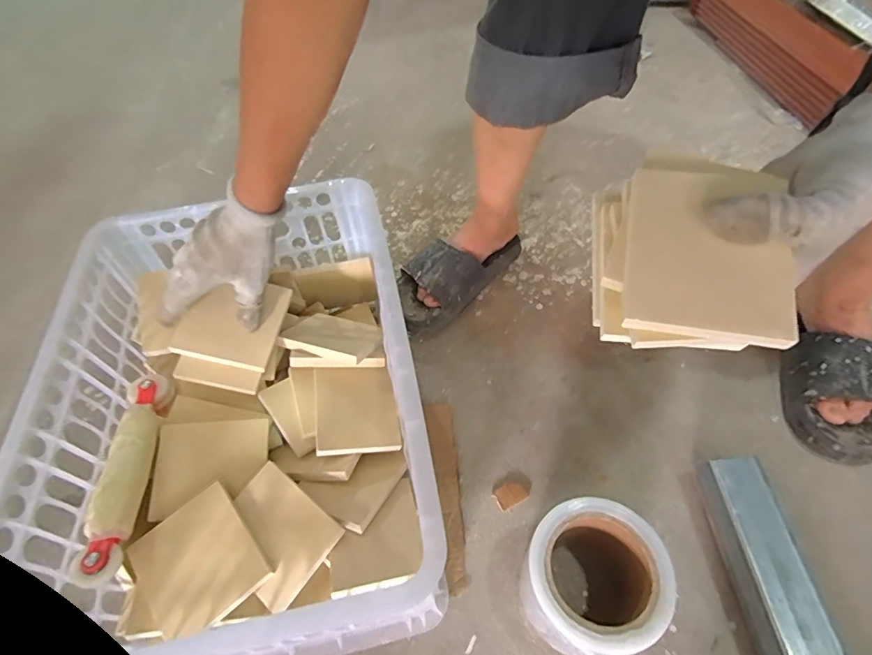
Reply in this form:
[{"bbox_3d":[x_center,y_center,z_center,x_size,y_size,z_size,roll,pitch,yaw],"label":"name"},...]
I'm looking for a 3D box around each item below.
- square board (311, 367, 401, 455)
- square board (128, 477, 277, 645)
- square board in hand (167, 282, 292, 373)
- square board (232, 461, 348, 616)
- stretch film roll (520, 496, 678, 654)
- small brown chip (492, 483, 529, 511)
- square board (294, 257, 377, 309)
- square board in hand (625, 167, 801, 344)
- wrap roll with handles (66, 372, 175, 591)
[{"bbox_3d":[-0.080,0.080,0.458,0.079,0.008,0.090,0,51,-16],"label":"square board"},{"bbox_3d":[-0.197,0.192,0.376,0.088,0.004,0.096,-37,63,-18],"label":"square board"},{"bbox_3d":[-0.210,-0.009,0.472,0.092,0.009,0.094,14,61,-8],"label":"square board in hand"},{"bbox_3d":[-0.139,0.171,0.386,0.096,0.006,0.076,30,60,26],"label":"square board"},{"bbox_3d":[0.131,0.223,0.399,0.106,0.118,0.106,-2,53,2],"label":"stretch film roll"},{"bbox_3d":[0.081,0.182,0.497,0.035,0.005,0.023,-25,56,-15],"label":"small brown chip"},{"bbox_3d":[-0.129,-0.052,0.604,0.094,0.079,0.010,-15,54,-8],"label":"square board"},{"bbox_3d":[0.145,-0.040,0.244,0.077,0.006,0.099,7,69,15],"label":"square board in hand"},{"bbox_3d":[-0.277,0.123,0.406,0.051,0.039,0.193,-12,54,-6],"label":"wrap roll with handles"}]

